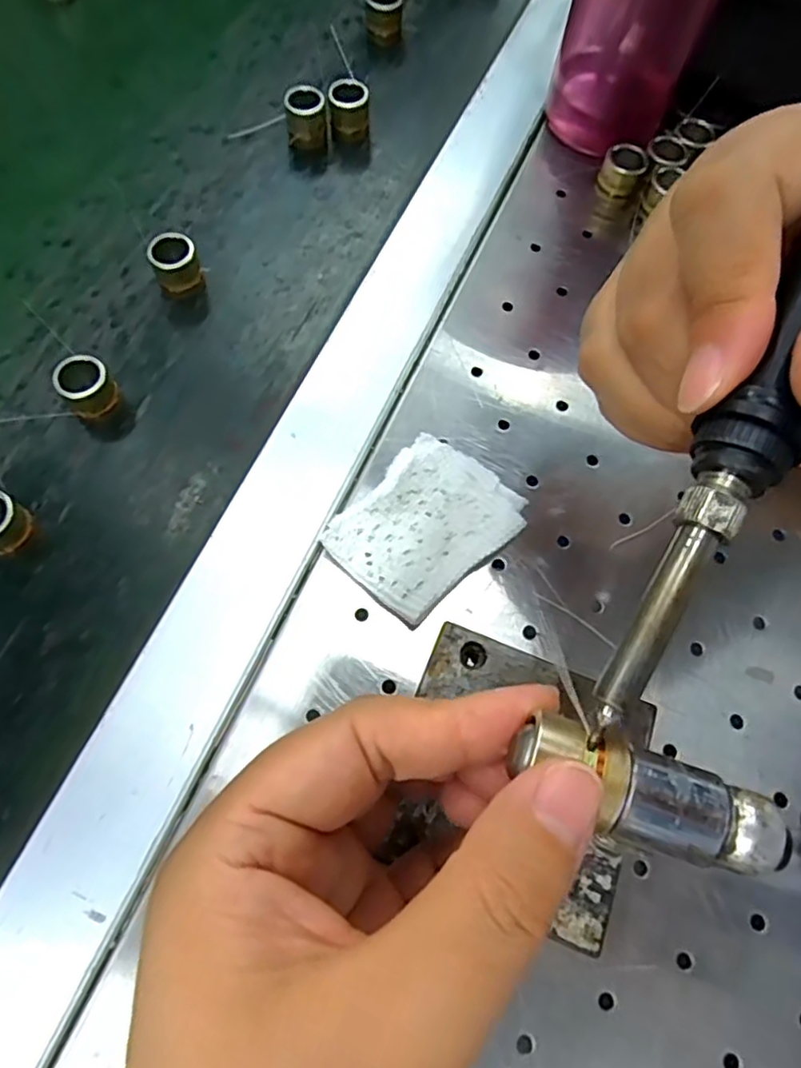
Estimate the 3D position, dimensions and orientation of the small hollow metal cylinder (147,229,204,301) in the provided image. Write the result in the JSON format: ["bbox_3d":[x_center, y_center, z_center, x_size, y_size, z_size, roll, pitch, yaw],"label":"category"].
[{"bbox_3d":[-0.096,-0.115,0.275,0.019,0.021,0.019,2,69,-4],"label":"small hollow metal cylinder"}]

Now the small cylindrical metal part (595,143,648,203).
[{"bbox_3d":[0.104,-0.170,0.302,0.019,0.021,0.018,2,69,-4],"label":"small cylindrical metal part"}]

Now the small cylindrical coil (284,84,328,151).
[{"bbox_3d":[-0.046,-0.203,0.312,0.019,0.020,0.020,-3,69,-6],"label":"small cylindrical coil"}]

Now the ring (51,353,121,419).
[{"bbox_3d":[-0.123,-0.057,0.252,0.019,0.021,0.020,2,69,-4],"label":"ring"}]

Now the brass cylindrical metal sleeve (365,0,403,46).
[{"bbox_3d":[-0.009,-0.281,0.344,0.019,0.024,0.015,-3,69,-6],"label":"brass cylindrical metal sleeve"}]

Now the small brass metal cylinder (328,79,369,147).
[{"bbox_3d":[-0.025,-0.209,0.316,0.018,0.024,0.022,-4,70,-7],"label":"small brass metal cylinder"}]

